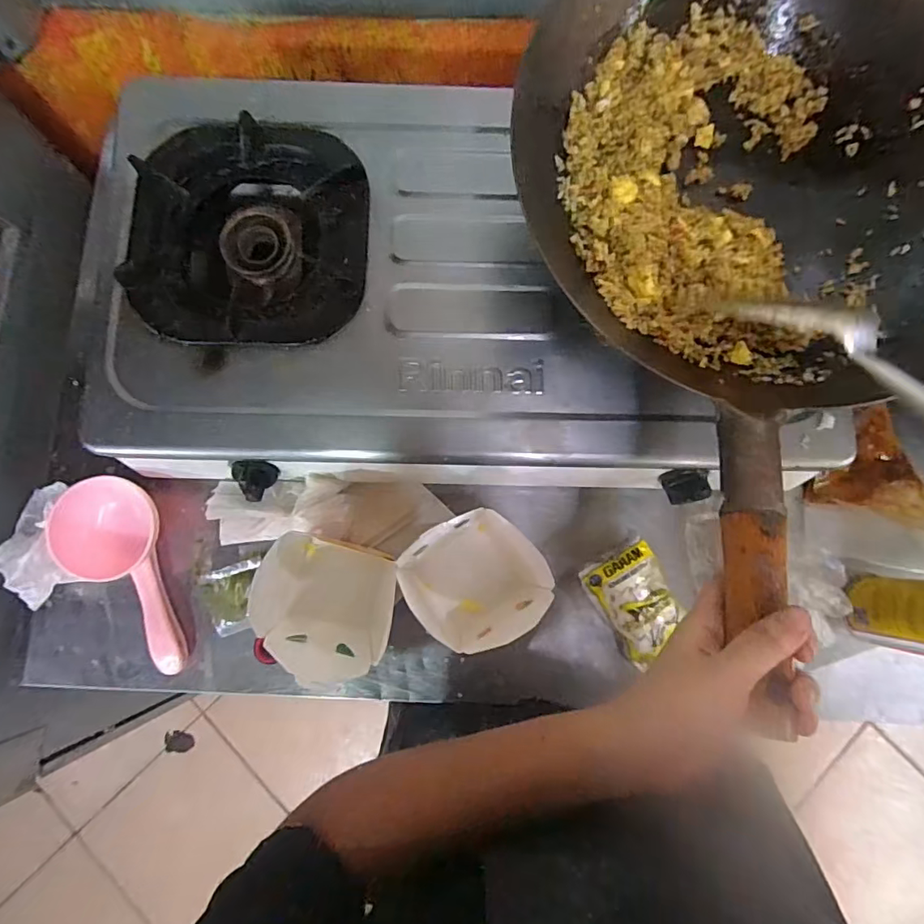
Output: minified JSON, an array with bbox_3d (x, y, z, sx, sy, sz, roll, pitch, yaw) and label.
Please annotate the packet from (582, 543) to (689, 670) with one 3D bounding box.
[{"bbox_3d":[0.182,0.145,0.533,0.076,0.023,0.108,-26,82,-5],"label":"packet"}]

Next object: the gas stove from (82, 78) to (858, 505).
[{"bbox_3d":[-0.001,-0.167,0.526,0.664,0.117,0.391,1,81,-1],"label":"gas stove"}]

